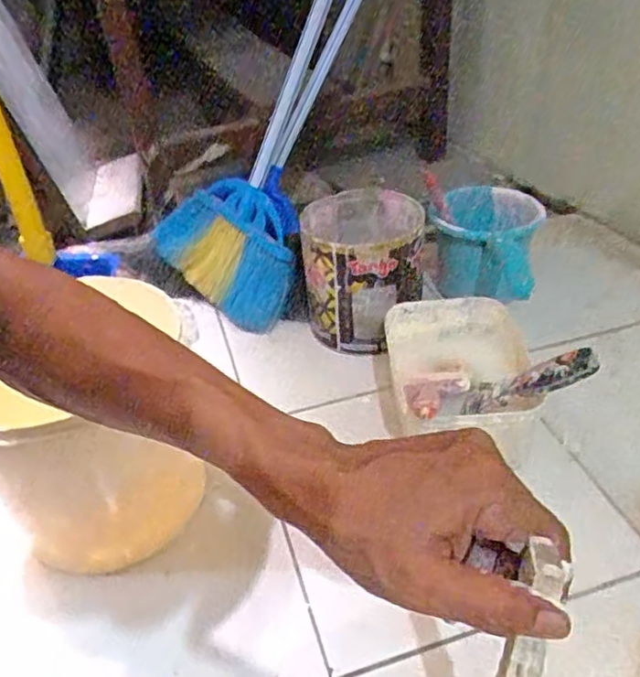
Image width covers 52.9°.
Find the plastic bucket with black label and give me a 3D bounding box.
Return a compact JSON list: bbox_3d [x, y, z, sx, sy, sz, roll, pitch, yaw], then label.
[{"bbox_3d":[0.053,-0.085,0.794,0.134,0.152,0.141,-3,37,2],"label":"plastic bucket with black label"}]

